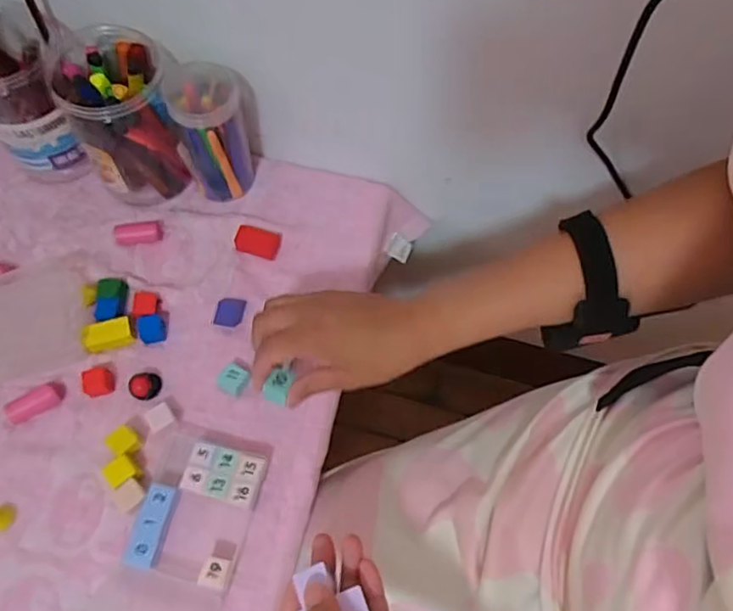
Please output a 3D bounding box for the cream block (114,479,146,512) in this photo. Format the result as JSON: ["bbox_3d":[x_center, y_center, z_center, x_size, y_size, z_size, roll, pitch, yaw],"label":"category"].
[{"bbox_3d":[-0.195,0.158,0.495,0.020,0.021,0.020,-39,73,-17],"label":"cream block"}]

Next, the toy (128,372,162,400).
[{"bbox_3d":[-0.202,0.073,0.541,0.026,0.015,0.022,-9,67,-6],"label":"toy"}]

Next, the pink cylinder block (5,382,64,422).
[{"bbox_3d":[-0.294,0.086,0.530,0.046,0.018,0.020,-35,72,-16],"label":"pink cylinder block"}]

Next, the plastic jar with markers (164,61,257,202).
[{"bbox_3d":[-0.145,-0.172,0.584,0.075,0.126,0.080,1,66,-2],"label":"plastic jar with markers"}]

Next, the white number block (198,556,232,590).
[{"bbox_3d":[-0.119,0.212,0.475,0.022,0.019,0.022,9,66,2],"label":"white number block"}]

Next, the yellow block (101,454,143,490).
[{"bbox_3d":[-0.205,0.142,0.506,0.024,0.024,0.024,-38,73,-17],"label":"yellow block"}]

